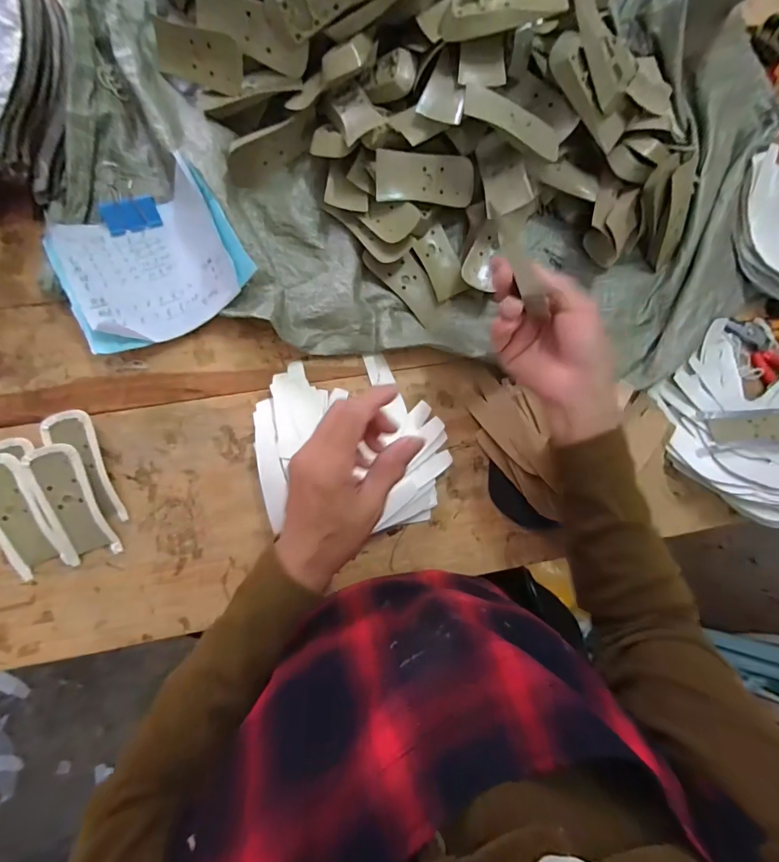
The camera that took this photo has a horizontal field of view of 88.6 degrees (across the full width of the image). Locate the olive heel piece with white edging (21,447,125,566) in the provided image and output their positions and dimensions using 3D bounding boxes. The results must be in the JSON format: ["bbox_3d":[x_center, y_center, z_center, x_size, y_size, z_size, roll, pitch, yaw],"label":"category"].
[{"bbox_3d":[-0.305,0.070,0.383,0.042,0.011,0.116,-16,101,-6],"label":"olive heel piece with white edging"}]

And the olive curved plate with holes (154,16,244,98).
[{"bbox_3d":[-0.192,-0.373,0.399,0.104,0.042,0.008,26,44,13],"label":"olive curved plate with holes"}]

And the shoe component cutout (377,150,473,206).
[{"bbox_3d":[0.038,-0.258,0.410,0.106,0.005,0.044,-8,119,-20],"label":"shoe component cutout"}]

